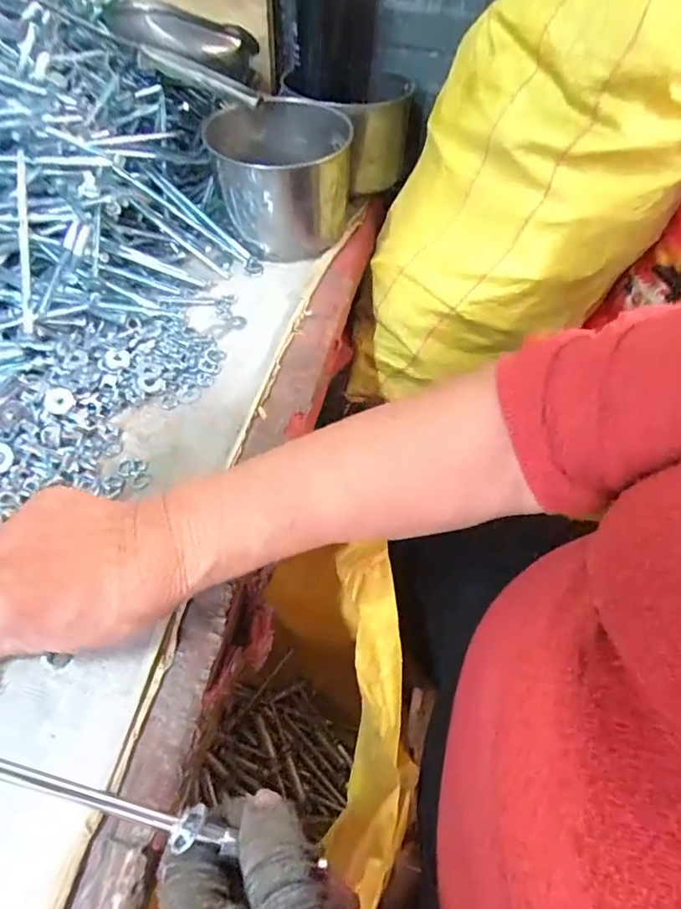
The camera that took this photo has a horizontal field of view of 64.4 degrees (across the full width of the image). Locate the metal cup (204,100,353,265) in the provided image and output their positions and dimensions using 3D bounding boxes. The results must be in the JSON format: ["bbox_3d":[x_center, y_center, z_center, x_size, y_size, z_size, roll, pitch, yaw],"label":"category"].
[{"bbox_3d":[-0.055,-0.259,0.520,0.121,0.112,0.121,1,52,-2],"label":"metal cup"}]

